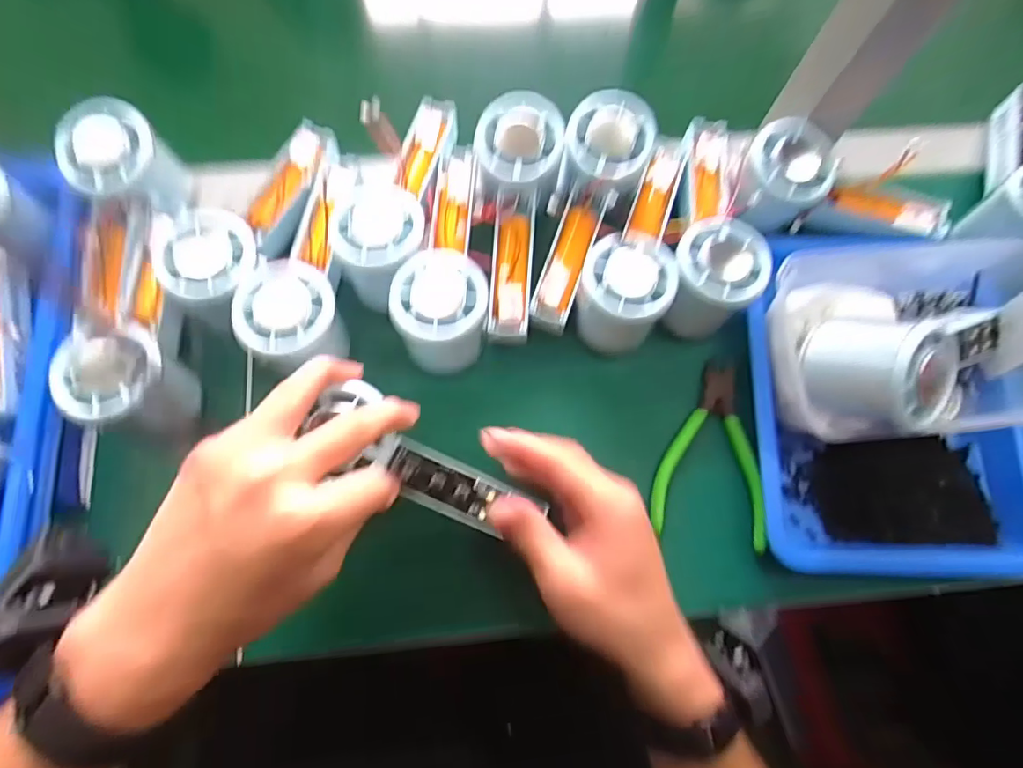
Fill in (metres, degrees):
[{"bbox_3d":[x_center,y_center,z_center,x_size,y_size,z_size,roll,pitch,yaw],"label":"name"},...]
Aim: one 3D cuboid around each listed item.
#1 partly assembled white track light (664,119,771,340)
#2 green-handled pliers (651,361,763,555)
[{"bbox_3d":[0.136,-0.112,0.373,0.061,0.065,0.161,11,75,2],"label":"partly assembled white track light"},{"bbox_3d":[0.124,0.045,0.351,0.065,0.018,0.120,0,75,-1],"label":"green-handled pliers"}]

